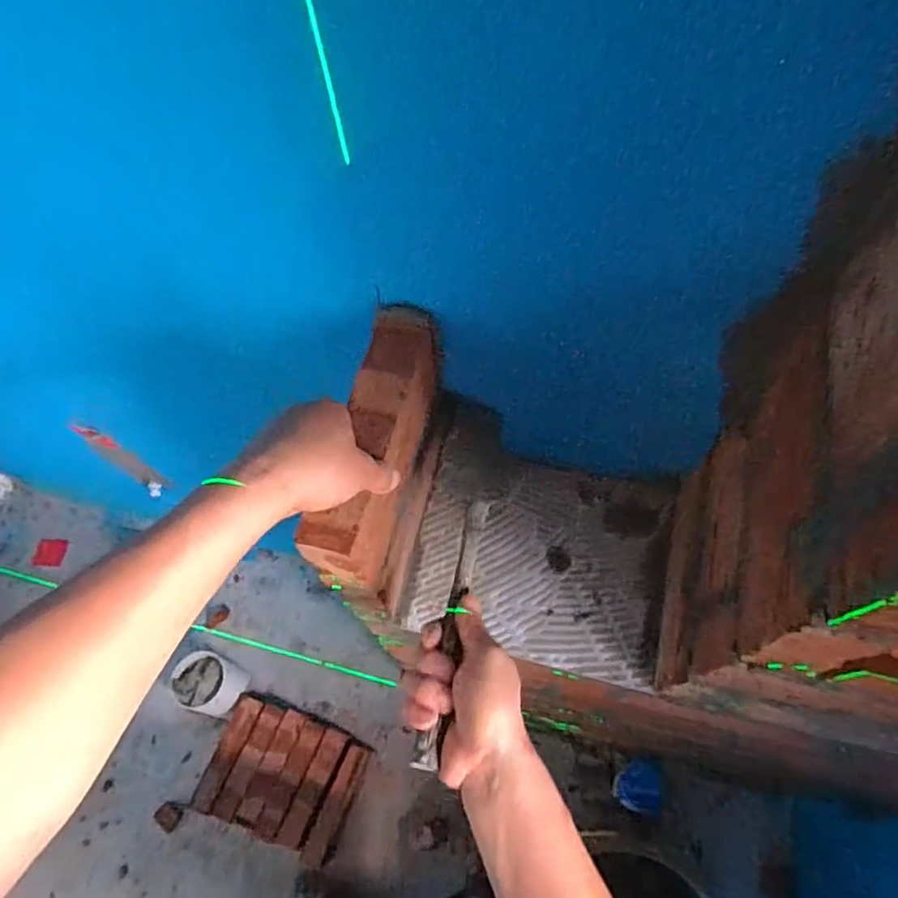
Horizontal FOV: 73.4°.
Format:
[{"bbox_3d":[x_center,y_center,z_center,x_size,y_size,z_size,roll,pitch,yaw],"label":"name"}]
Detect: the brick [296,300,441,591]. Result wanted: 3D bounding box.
[{"bbox_3d":[-0.057,-0.002,0.516,0.052,0.119,0.228,11,73,9],"label":"brick"}]

